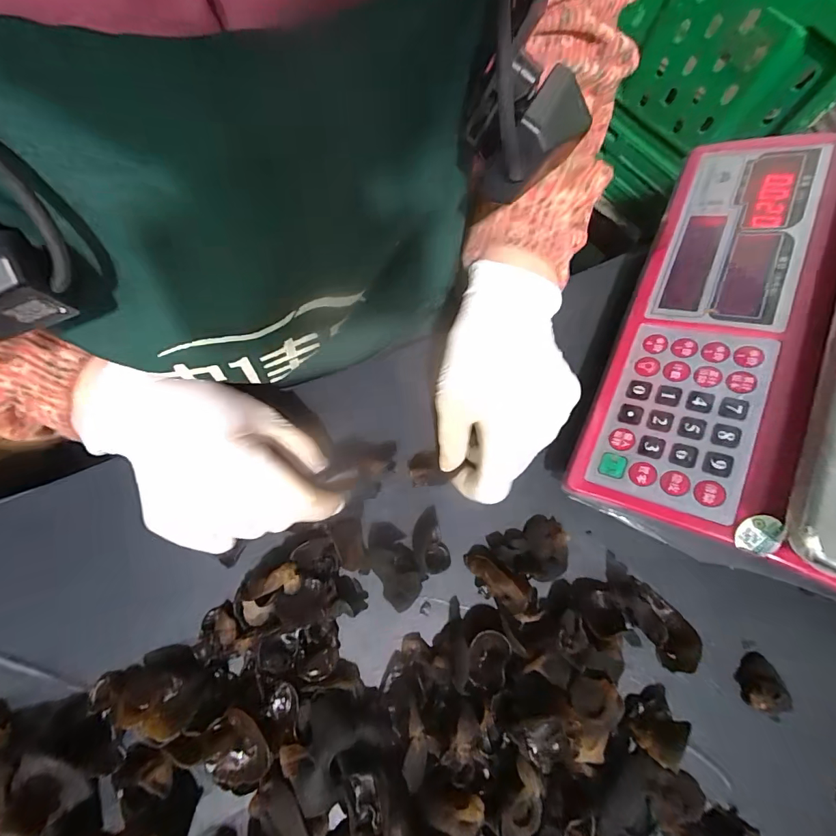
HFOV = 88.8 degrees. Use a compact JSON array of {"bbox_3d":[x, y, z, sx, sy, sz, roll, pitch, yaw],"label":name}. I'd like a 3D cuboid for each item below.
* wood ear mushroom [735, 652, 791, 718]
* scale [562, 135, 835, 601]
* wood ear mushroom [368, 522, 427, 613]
[{"bbox_3d":[0.213,0.165,0.265,0.021,0.015,0.032,3,76,0],"label":"wood ear mushroom"},{"bbox_3d":[0.279,-0.037,0.233,0.280,0.122,0.298,25,77,5],"label":"scale"},{"bbox_3d":[-0.016,0.096,0.284,0.028,0.012,0.056,-28,78,-7],"label":"wood ear mushroom"}]

